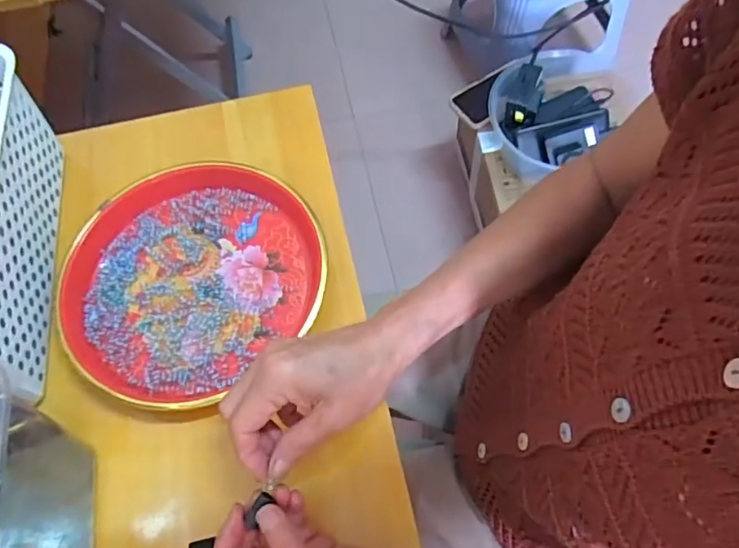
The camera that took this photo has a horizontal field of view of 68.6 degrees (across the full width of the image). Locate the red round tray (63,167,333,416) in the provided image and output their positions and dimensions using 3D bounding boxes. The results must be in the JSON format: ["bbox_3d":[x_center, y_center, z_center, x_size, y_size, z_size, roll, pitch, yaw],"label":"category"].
[{"bbox_3d":[-0.152,-0.001,0.462,0.195,0.023,0.215,41,72,19],"label":"red round tray"}]

